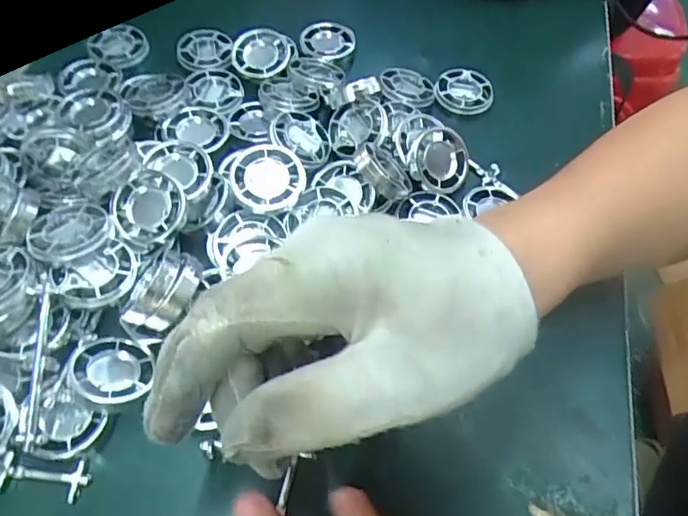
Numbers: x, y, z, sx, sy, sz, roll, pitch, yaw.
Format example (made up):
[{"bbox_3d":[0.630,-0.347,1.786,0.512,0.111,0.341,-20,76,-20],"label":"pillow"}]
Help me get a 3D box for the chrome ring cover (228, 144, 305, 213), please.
[{"bbox_3d":[-0.041,-0.043,0.310,0.038,0.014,0.040,3,75,-10],"label":"chrome ring cover"}]

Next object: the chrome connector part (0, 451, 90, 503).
[{"bbox_3d":[-0.130,0.095,0.249,0.037,0.007,0.017,7,58,1],"label":"chrome connector part"}]

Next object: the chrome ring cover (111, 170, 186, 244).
[{"bbox_3d":[-0.102,-0.026,0.300,0.035,0.011,0.037,31,82,0],"label":"chrome ring cover"}]

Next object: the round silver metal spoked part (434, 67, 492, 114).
[{"bbox_3d":[0.082,-0.116,0.397,0.040,0.014,0.036,-5,59,-6],"label":"round silver metal spoked part"}]

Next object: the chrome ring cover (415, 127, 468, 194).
[{"bbox_3d":[0.059,-0.059,0.344,0.033,0.004,0.040,-2,85,-15],"label":"chrome ring cover"}]

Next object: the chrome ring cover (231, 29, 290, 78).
[{"bbox_3d":[-0.057,-0.139,0.392,0.038,0.009,0.034,-1,85,-8],"label":"chrome ring cover"}]

